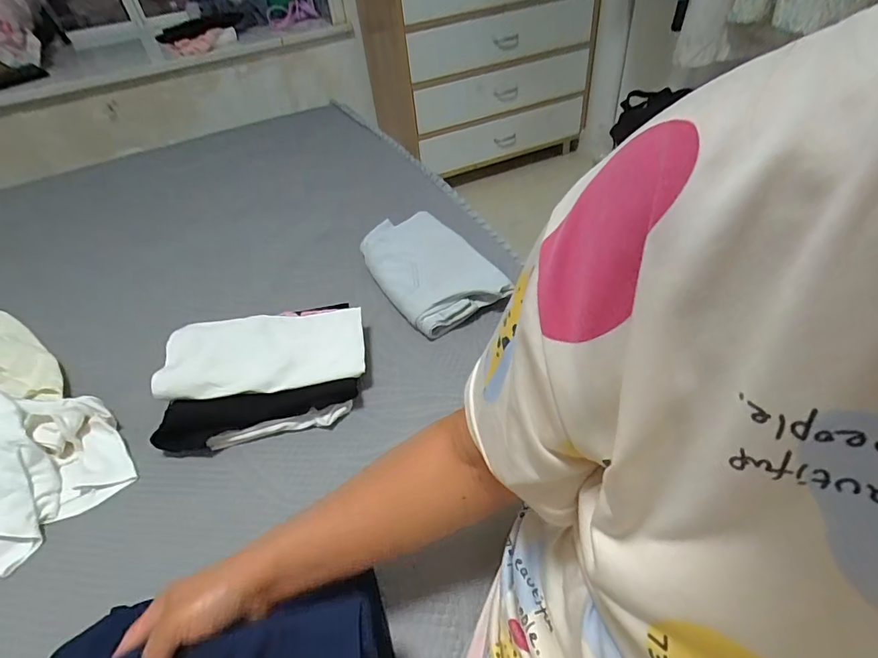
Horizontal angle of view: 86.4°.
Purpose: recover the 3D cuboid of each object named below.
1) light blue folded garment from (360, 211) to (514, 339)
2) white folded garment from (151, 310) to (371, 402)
[{"bbox_3d":[-0.022,-0.106,0.816,0.162,0.070,0.276,-25,47,-18],"label":"light blue folded garment"},{"bbox_3d":[-0.247,0.024,0.668,0.275,0.037,0.137,-10,44,-3],"label":"white folded garment"}]

